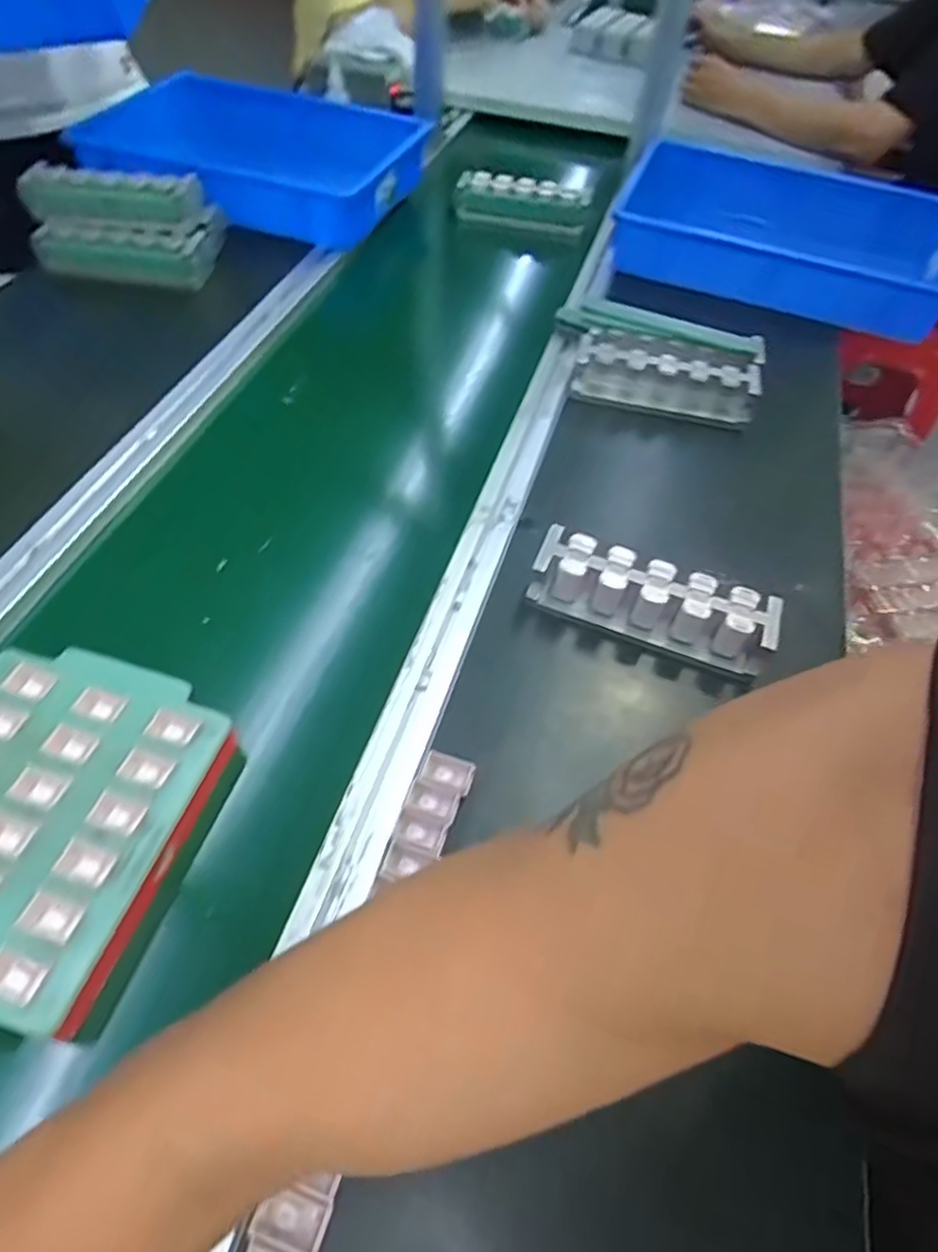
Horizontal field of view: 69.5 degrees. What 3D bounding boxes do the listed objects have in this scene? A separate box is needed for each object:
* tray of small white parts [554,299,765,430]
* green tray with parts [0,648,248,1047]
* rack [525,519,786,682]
[{"bbox_3d":[0.199,-0.286,0.730,0.223,0.053,0.113,14,54,6],"label":"tray of small white parts"},{"bbox_3d":[-0.272,0.129,0.434,0.194,0.045,0.221,17,54,7],"label":"green tray with parts"},{"bbox_3d":[0.146,-0.019,0.538,0.191,0.048,0.056,20,55,10],"label":"rack"}]

